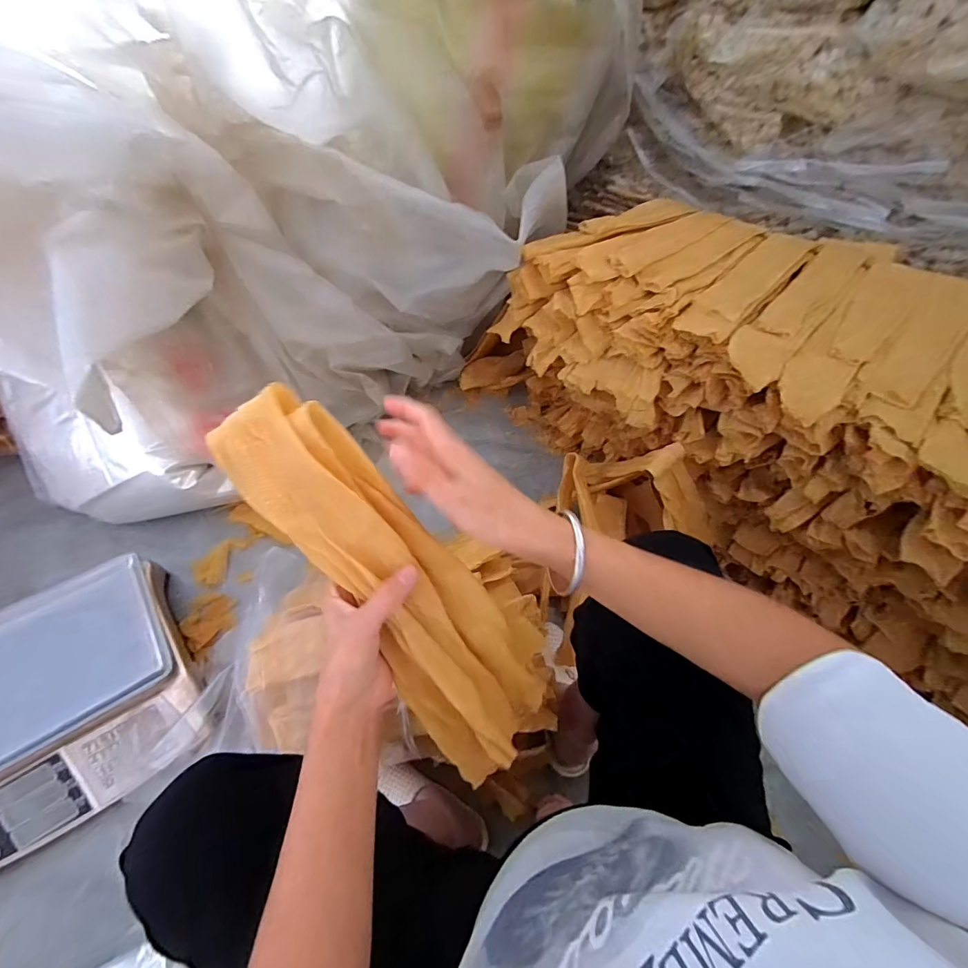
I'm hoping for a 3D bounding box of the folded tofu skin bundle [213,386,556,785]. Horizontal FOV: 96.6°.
[{"bbox_3d":[-0.064,0.082,0.346,0.107,0.050,0.349,-42,102,-25],"label":"folded tofu skin bundle"}]

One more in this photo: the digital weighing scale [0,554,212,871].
[{"bbox_3d":[-0.656,0.332,0.665,0.344,0.088,0.345,-31,65,-20],"label":"digital weighing scale"}]

